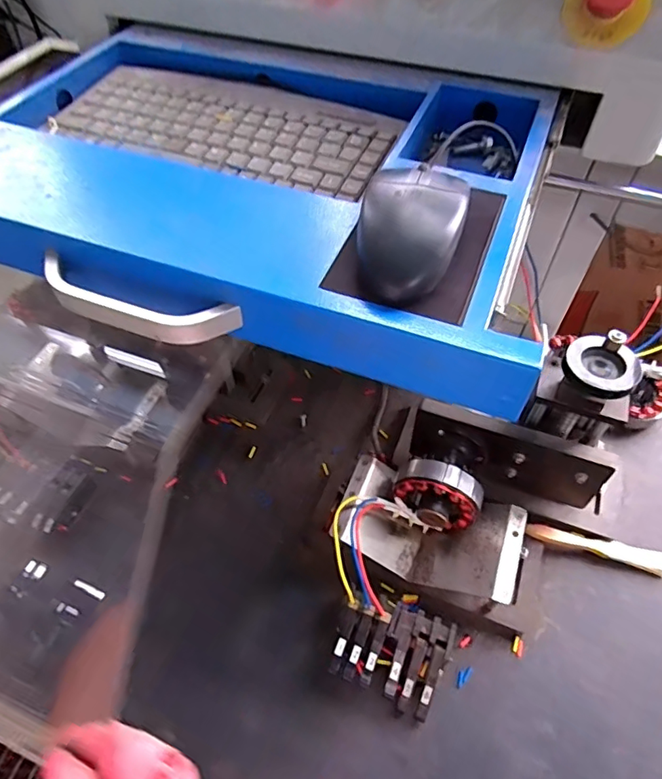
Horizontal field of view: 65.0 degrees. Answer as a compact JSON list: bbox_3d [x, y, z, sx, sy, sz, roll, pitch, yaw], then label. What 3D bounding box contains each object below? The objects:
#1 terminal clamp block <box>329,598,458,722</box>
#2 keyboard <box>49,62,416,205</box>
[{"bbox_3d":[0.058,0.249,0.494,0.102,0.032,0.080,16,55,13],"label":"terminal clamp block"},{"bbox_3d":[-0.090,-0.219,0.430,0.278,0.014,0.114,20,56,15],"label":"keyboard"}]

